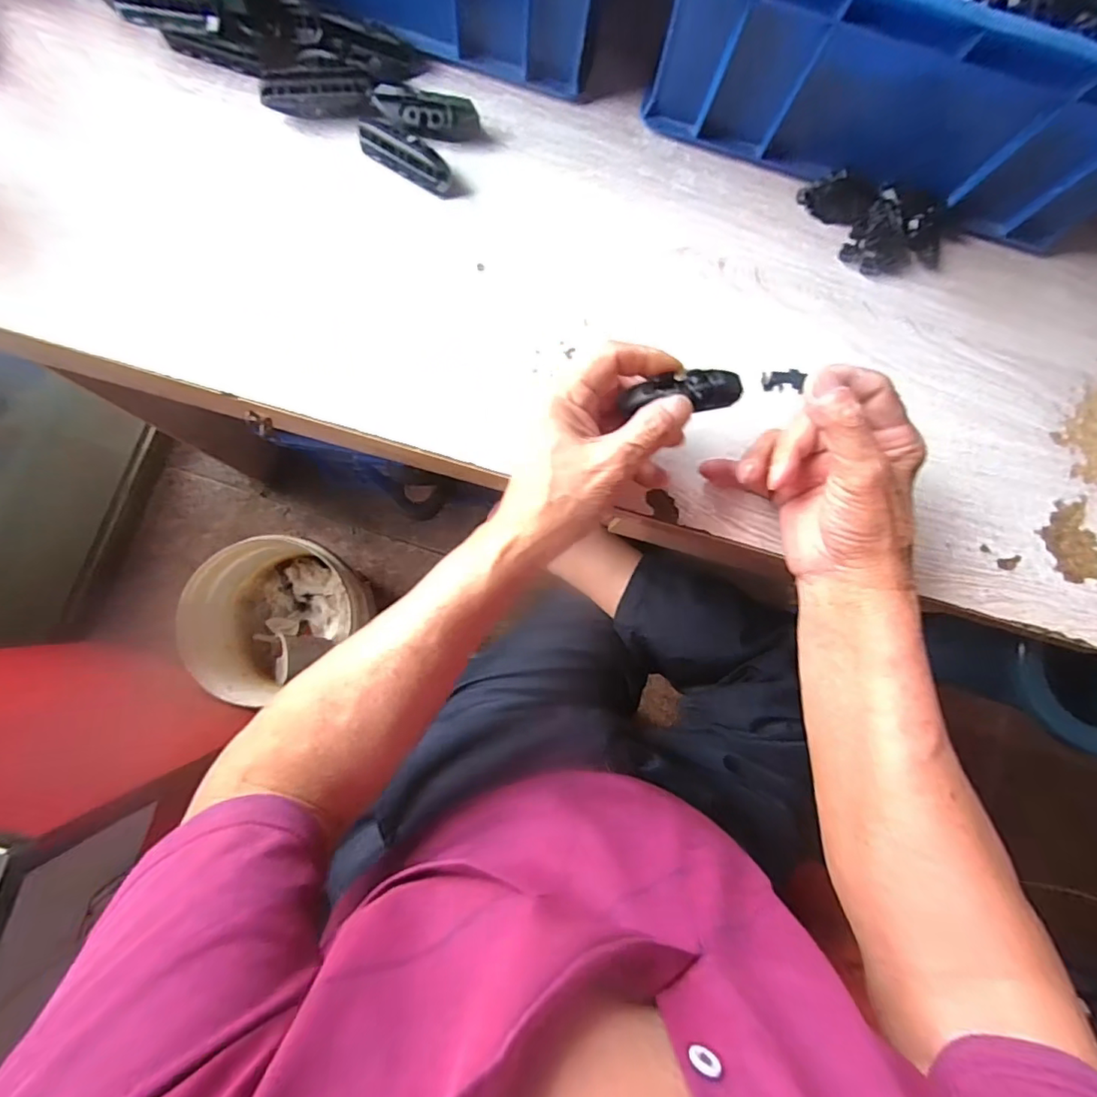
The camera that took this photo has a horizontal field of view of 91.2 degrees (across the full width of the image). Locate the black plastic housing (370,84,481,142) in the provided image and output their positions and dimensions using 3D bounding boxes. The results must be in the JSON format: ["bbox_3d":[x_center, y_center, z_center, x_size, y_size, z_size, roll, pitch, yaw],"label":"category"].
[{"bbox_3d":[-0.083,-0.299,0.370,0.070,0.018,0.020,11,83,-4],"label":"black plastic housing"}]

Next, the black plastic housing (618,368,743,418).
[{"bbox_3d":[0.078,-0.092,0.312,0.069,0.012,0.022,-7,84,-2],"label":"black plastic housing"}]

